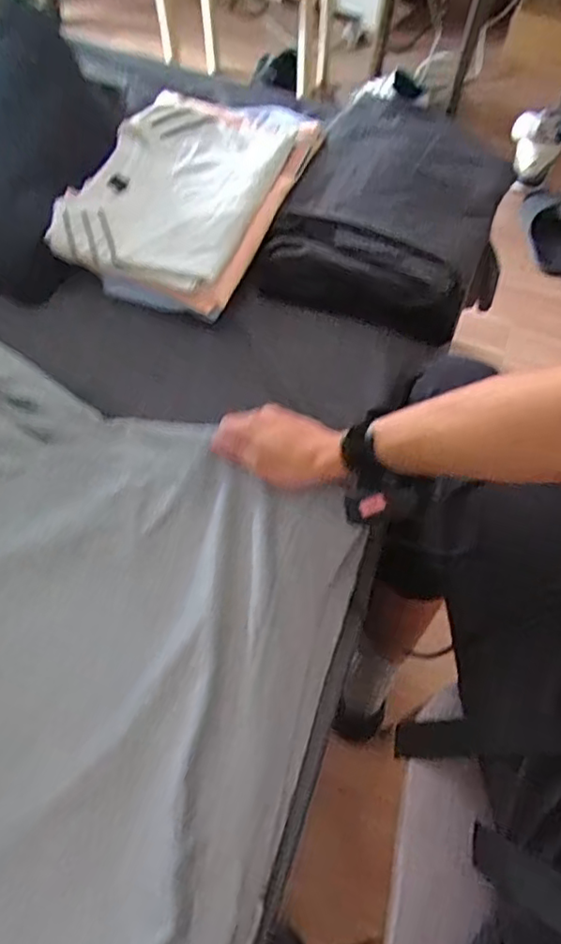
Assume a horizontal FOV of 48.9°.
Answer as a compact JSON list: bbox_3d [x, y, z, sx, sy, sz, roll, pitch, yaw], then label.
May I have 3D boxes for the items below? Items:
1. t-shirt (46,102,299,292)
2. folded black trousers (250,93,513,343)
[{"bbox_3d":[-0.134,-0.391,0.819,0.241,0.032,0.334,18,64,8],"label":"t-shirt"},{"bbox_3d":[0.148,-0.347,0.805,0.258,0.066,0.342,20,64,9],"label":"folded black trousers"}]

